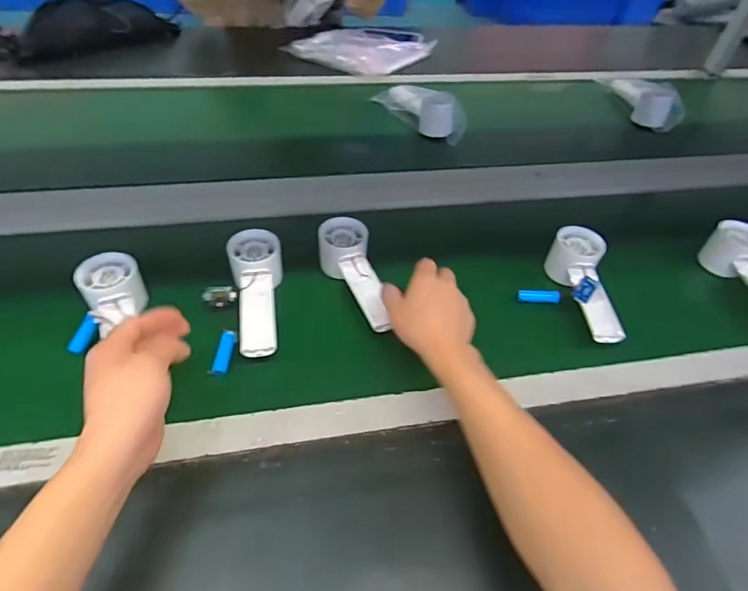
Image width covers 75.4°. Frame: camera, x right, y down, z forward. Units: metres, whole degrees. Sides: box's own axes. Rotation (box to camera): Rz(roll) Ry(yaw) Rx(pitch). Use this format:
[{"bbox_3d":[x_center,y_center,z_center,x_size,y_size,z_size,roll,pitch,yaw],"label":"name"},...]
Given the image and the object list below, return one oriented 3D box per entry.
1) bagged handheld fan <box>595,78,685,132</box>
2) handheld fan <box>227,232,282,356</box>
[{"bbox_3d":[0.506,-0.378,0.921,0.046,0.062,0.184,-14,52,-18],"label":"bagged handheld fan"},{"bbox_3d":[-0.127,-0.004,0.534,0.056,0.044,0.154,-6,49,-11],"label":"handheld fan"}]

